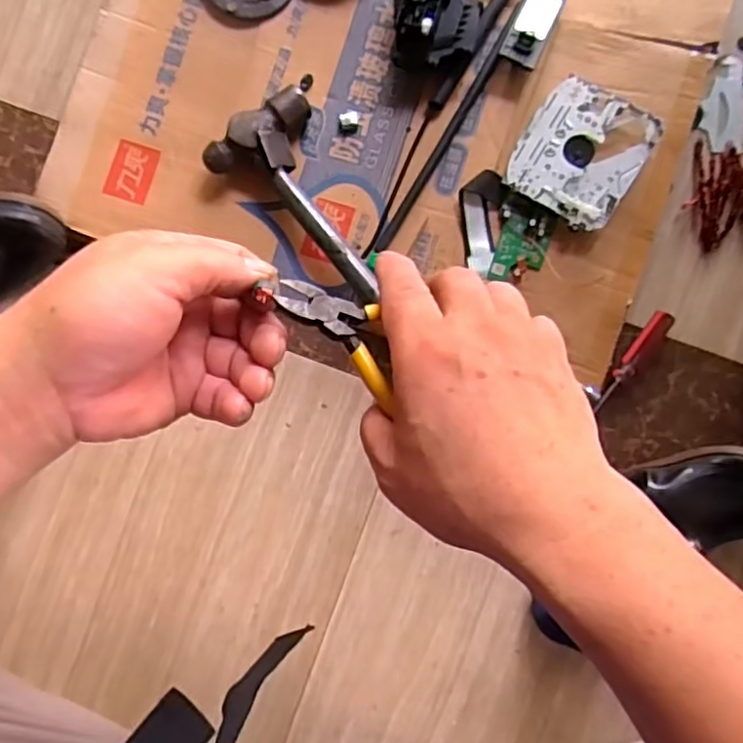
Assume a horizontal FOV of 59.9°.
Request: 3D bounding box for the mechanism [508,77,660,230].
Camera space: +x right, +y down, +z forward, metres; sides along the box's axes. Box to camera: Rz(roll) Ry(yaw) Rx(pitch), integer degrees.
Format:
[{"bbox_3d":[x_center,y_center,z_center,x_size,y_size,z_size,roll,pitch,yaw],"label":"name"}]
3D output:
[{"bbox_3d":[0.203,-0.214,0.632,0.117,0.022,0.122,33,91,5],"label":"mechanism"}]

